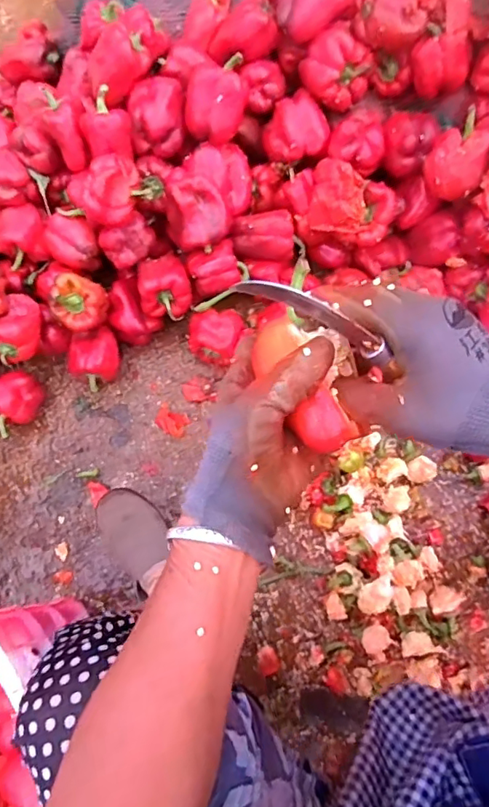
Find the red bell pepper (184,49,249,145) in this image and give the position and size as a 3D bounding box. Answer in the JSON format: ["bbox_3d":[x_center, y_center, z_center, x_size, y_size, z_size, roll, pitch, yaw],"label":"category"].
[{"bbox_3d":[-0.040,-0.427,0.750,0.091,0.068,0.078,-8,74,0],"label":"red bell pepper"}]

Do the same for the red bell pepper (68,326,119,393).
[{"bbox_3d":[-0.235,-0.068,0.851,0.080,0.078,0.075,-1,74,2],"label":"red bell pepper"}]

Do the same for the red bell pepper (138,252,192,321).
[{"bbox_3d":[-0.123,-0.179,0.819,0.081,0.069,0.102,-18,74,-3],"label":"red bell pepper"}]

